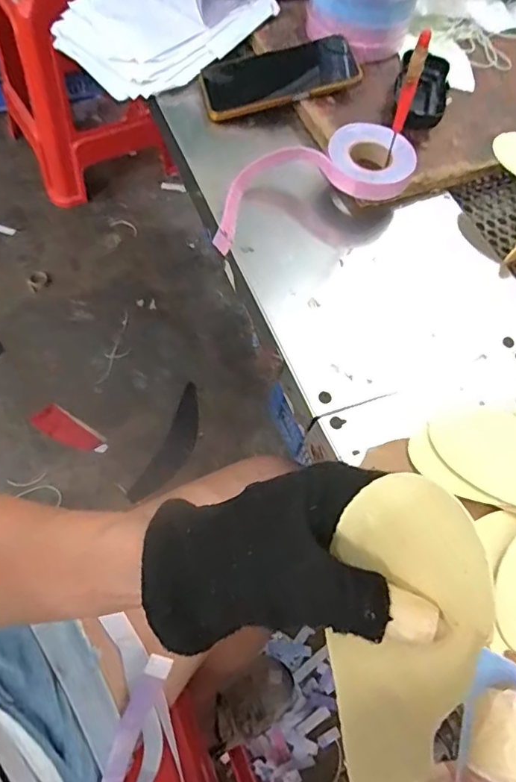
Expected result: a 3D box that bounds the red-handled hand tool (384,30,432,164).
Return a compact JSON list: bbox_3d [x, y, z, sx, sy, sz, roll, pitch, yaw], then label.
[{"bbox_3d":[0.124,-0.244,0.435,0.011,0.117,0.015,22,63,5],"label":"red-handled hand tool"}]

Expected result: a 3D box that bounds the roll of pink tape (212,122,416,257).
[{"bbox_3d":[0.044,-0.195,0.463,0.193,0.042,0.079,-16,65,-14],"label":"roll of pink tape"}]

